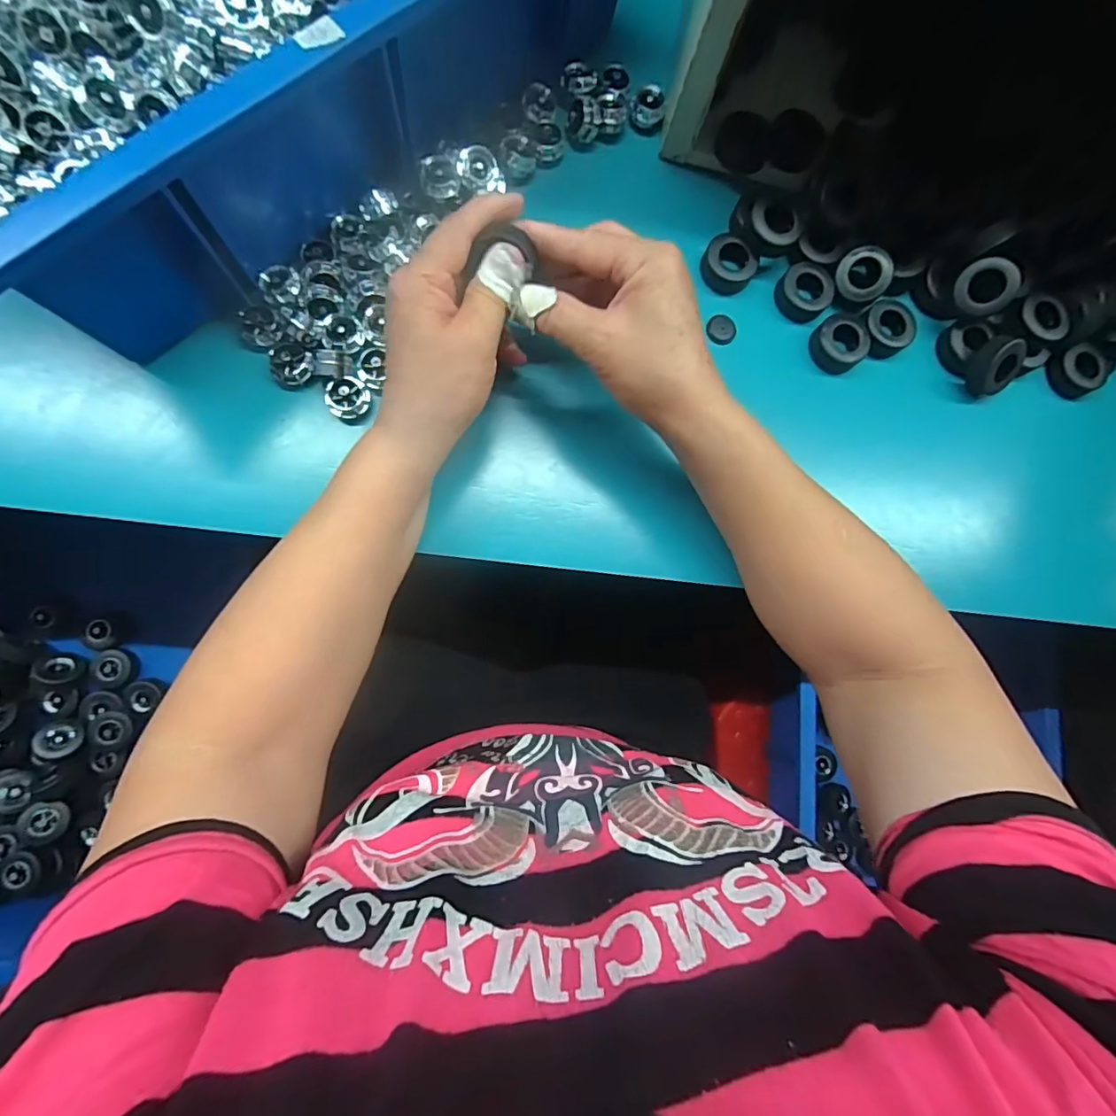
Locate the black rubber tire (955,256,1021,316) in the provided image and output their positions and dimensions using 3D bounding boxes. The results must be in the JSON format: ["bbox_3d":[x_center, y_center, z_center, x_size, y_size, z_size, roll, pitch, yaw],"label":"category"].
[{"bbox_3d":[0.299,-0.190,0.364,0.041,0.016,0.035,-14,96,8],"label":"black rubber tire"}]

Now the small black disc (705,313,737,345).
[{"bbox_3d":[0.115,-0.160,0.362,0.021,0.004,0.022,0,86,-7],"label":"small black disc"}]

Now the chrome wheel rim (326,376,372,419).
[{"bbox_3d":[-0.127,-0.098,0.315,0.026,0.009,0.024,0,86,-7],"label":"chrome wheel rim"}]

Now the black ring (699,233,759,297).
[{"bbox_3d":[0.122,-0.210,0.366,0.037,0.014,0.042,41,82,-3],"label":"black ring"}]

